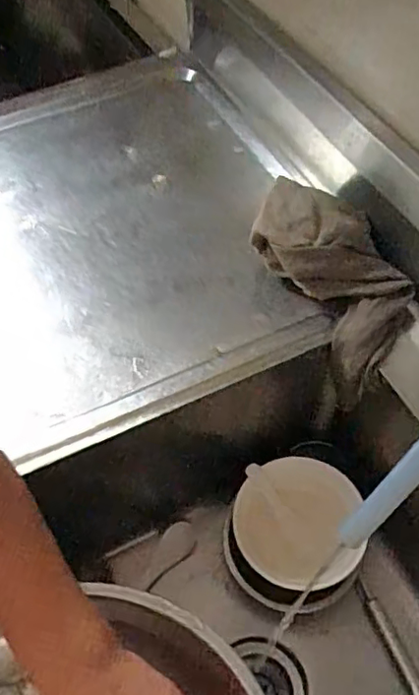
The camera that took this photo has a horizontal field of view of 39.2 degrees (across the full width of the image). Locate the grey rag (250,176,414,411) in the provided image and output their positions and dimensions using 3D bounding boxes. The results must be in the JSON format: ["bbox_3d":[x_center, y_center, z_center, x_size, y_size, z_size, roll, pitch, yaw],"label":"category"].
[{"bbox_3d":[0.132,-0.073,0.615,0.103,0.069,0.236,-25,84,-15],"label":"grey rag"}]

